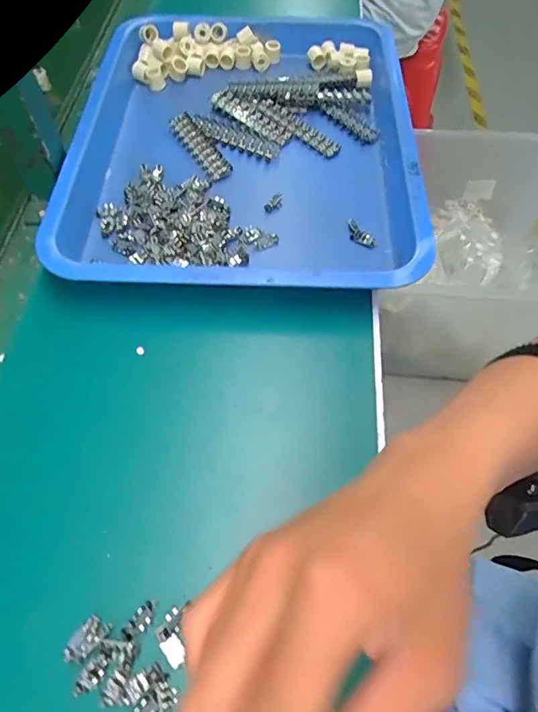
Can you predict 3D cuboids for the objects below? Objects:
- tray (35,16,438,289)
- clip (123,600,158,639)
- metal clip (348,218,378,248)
[{"bbox_3d":[-0.026,-0.246,0.516,0.346,0.034,0.454,1,59,0],"label":"tray"},{"bbox_3d":[-0.080,0.164,0.300,0.012,0.004,0.024,30,63,16],"label":"clip"},{"bbox_3d":[0.087,-0.115,0.457,0.035,0.007,0.017,44,69,7],"label":"metal clip"}]

